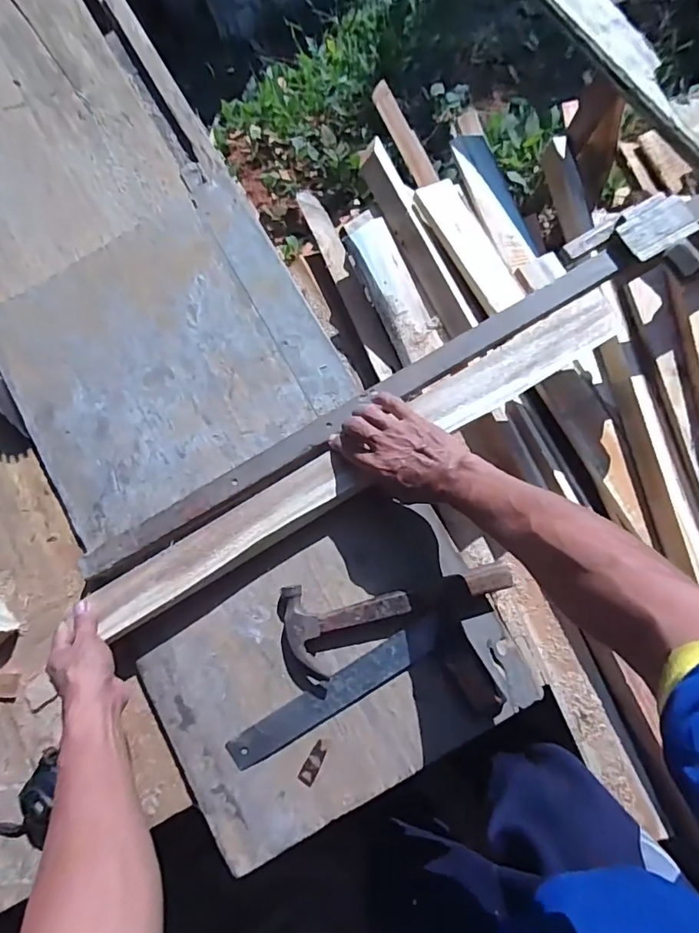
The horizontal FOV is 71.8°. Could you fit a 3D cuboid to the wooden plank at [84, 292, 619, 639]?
[{"bbox_3d":[0.020,-0.011,0.568,0.704,0.019,0.064,-31,85,-3],"label":"wooden plank"}]

